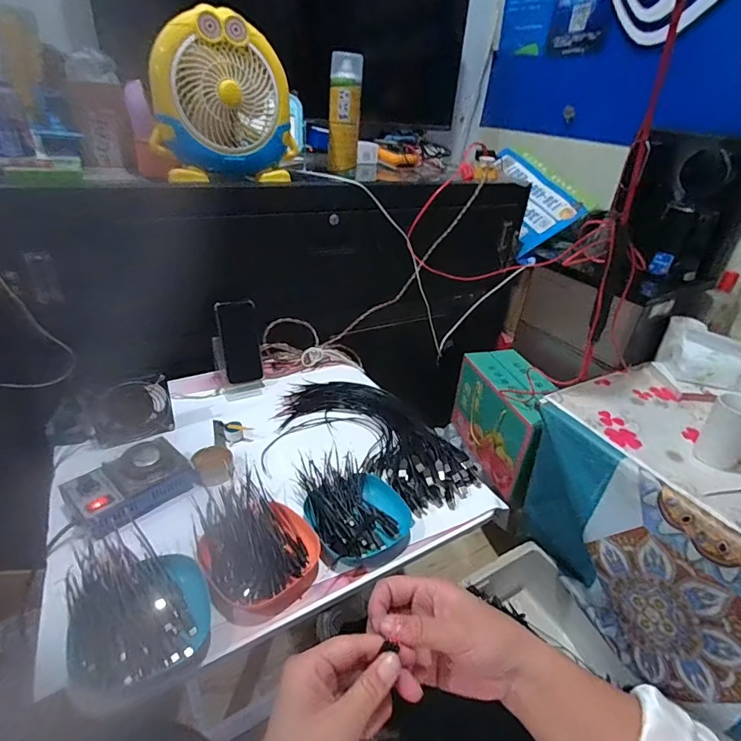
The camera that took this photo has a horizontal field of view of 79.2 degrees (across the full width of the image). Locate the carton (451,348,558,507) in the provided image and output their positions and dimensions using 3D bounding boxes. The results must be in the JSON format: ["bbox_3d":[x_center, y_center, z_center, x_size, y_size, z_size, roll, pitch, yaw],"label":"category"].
[{"bbox_3d":[0.380,0.134,1.206,0.158,0.247,0.351,-6,34,-18],"label":"carton"}]

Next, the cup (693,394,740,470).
[{"bbox_3d":[0.648,0.107,0.809,0.075,0.124,0.063,31,40,35],"label":"cup"}]

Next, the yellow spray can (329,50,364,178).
[{"bbox_3d":[-0.053,-0.541,0.953,0.066,0.220,0.054,1,32,-7],"label":"yellow spray can"}]

